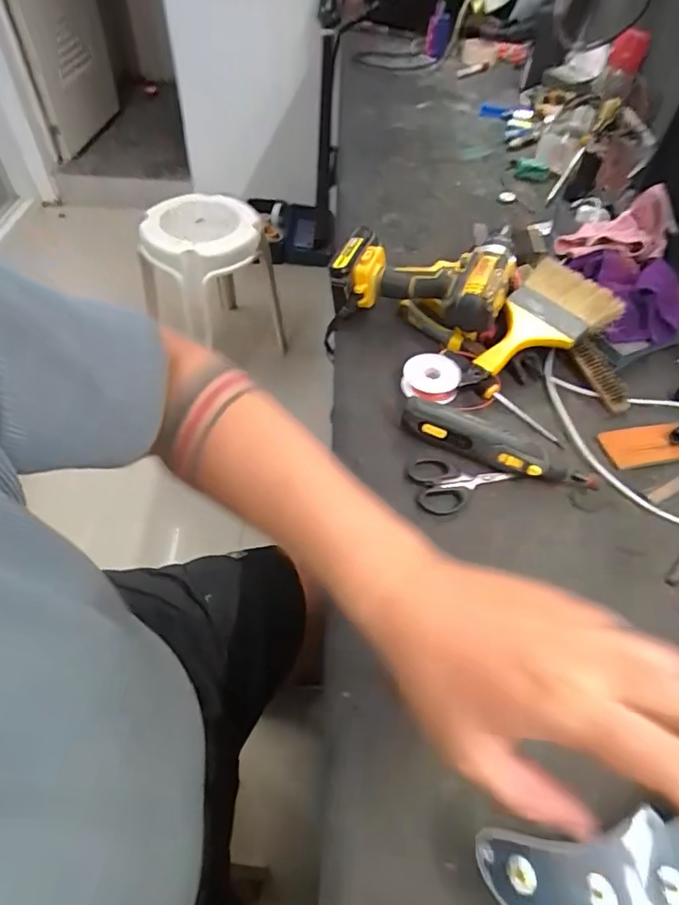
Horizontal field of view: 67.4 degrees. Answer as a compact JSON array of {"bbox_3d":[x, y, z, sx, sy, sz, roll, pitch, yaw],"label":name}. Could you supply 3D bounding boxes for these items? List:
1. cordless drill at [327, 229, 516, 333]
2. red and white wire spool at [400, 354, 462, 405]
[{"bbox_3d":[0.106,-0.225,0.644,0.205,0.083,0.165,16,53,8],"label":"cordless drill"},{"bbox_3d":[0.103,-0.084,0.577,0.063,0.018,0.063,2,52,-2],"label":"red and white wire spool"}]

